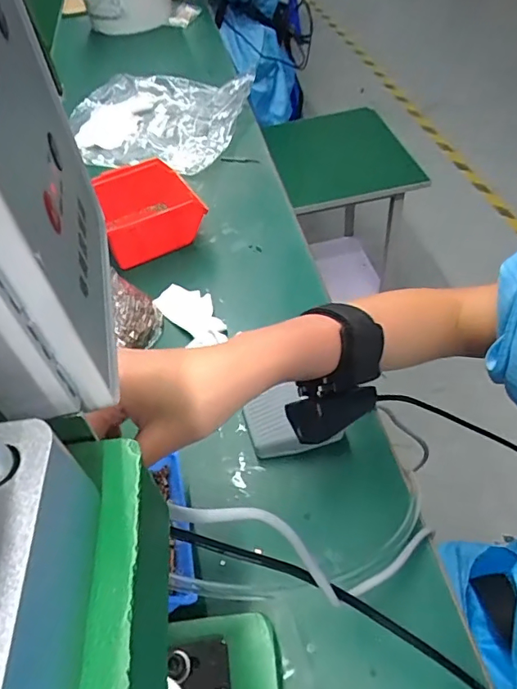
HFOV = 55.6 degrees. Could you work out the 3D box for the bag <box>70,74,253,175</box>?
[{"bbox_3d":[-0.187,-0.397,0.868,0.319,0.047,0.293,6,52,12],"label":"bag"}]

